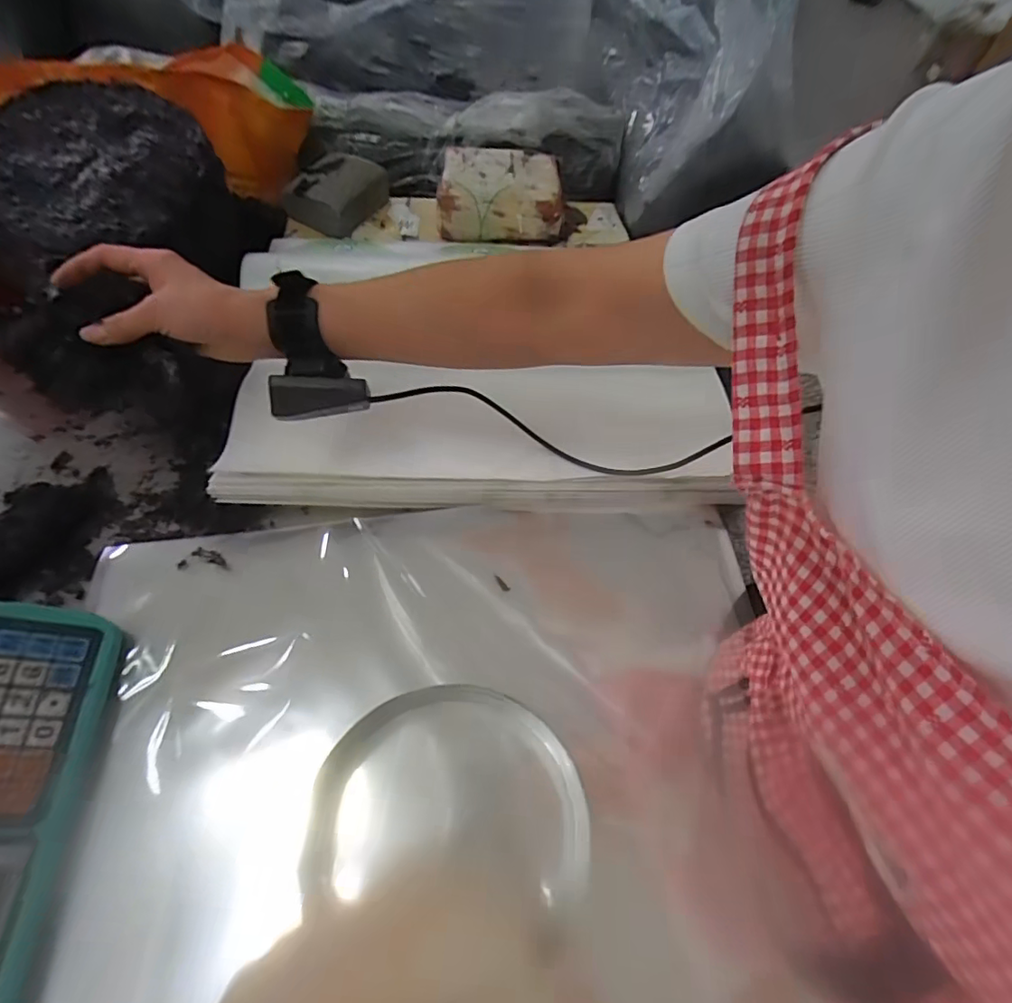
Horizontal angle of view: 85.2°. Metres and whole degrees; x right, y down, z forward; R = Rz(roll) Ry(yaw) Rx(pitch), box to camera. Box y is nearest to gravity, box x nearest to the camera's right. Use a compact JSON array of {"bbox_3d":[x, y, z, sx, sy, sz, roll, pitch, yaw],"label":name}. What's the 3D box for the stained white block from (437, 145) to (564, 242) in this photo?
[{"bbox_3d":[-0.006,-0.381,0.679,0.150,0.051,0.112,2,59,-4],"label":"stained white block"}]

